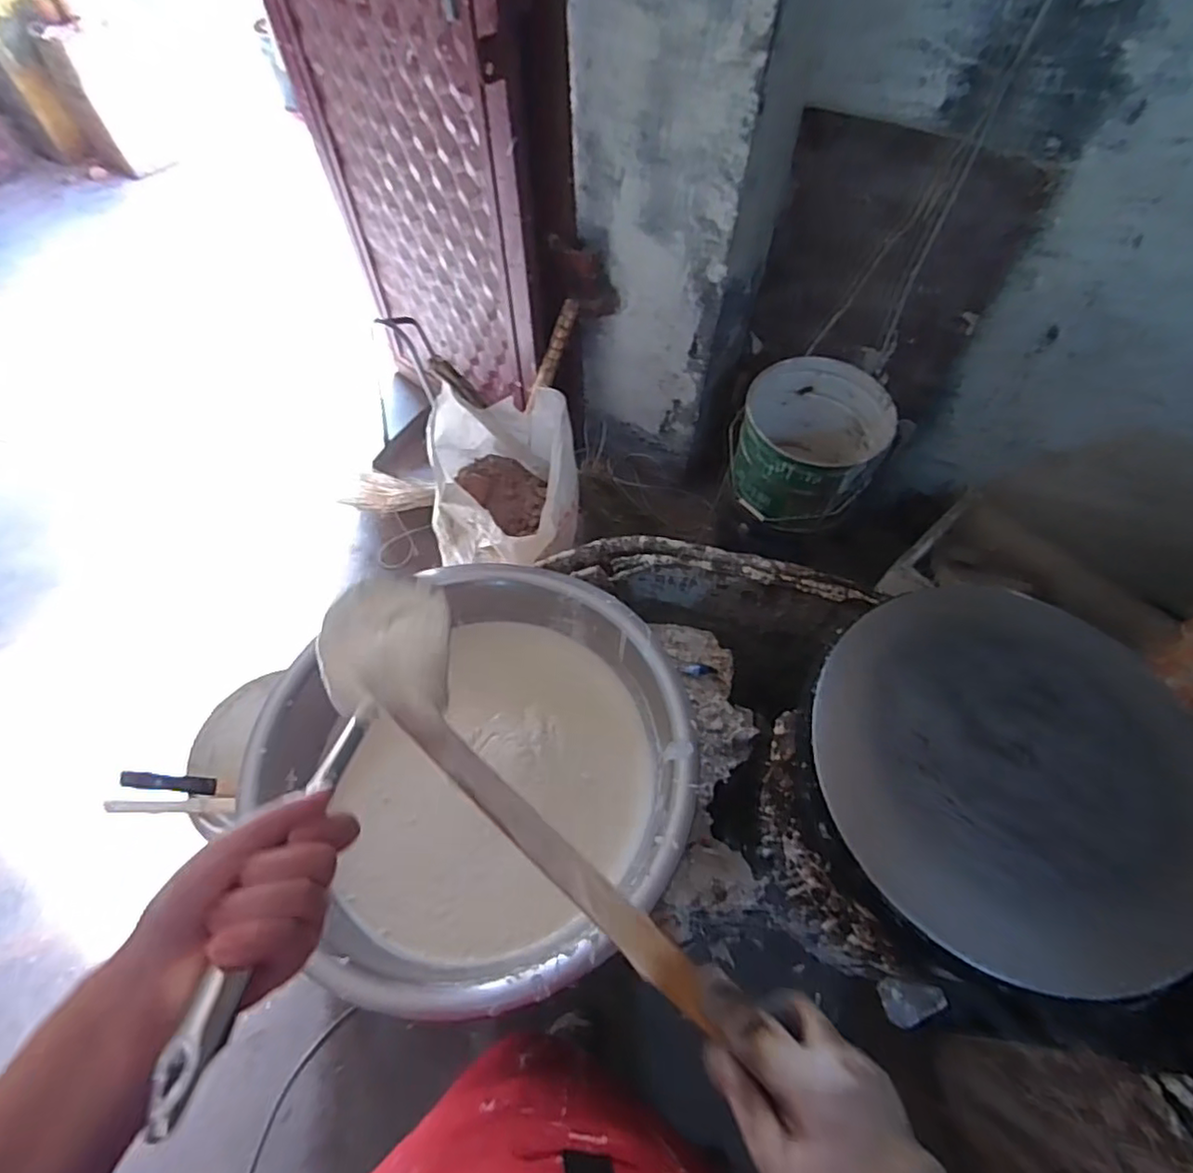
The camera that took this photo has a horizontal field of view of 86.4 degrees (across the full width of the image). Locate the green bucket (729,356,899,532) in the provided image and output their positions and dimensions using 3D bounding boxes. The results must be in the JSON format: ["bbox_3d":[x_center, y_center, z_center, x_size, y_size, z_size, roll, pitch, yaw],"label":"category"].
[{"bbox_3d":[0.466,-0.315,1.436,0.304,0.279,0.325,0,59,0],"label":"green bucket"}]

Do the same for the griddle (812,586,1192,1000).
[{"bbox_3d":[0.407,0.162,0.616,0.365,0.036,0.373,0,59,0],"label":"griddle"}]

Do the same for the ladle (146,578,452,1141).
[{"bbox_3d":[-0.156,0.112,0.376,0.097,0.056,0.332,-1,34,-1],"label":"ladle"}]

